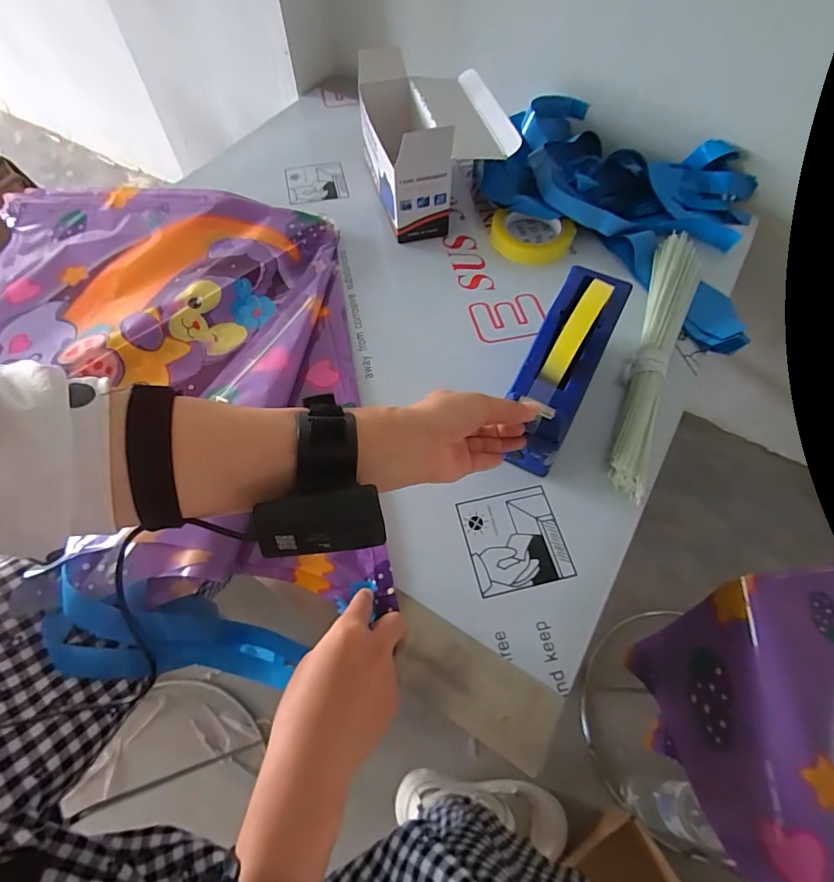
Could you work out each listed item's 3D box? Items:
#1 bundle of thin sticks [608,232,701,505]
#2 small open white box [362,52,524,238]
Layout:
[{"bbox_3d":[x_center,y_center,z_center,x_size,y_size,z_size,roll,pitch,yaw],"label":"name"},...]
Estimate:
[{"bbox_3d":[0.285,-0.109,0.515,0.056,0.026,0.387,20,64,10],"label":"bundle of thin sticks"},{"bbox_3d":[0.017,-0.427,0.622,0.170,0.141,0.255,-13,63,-7],"label":"small open white box"}]

